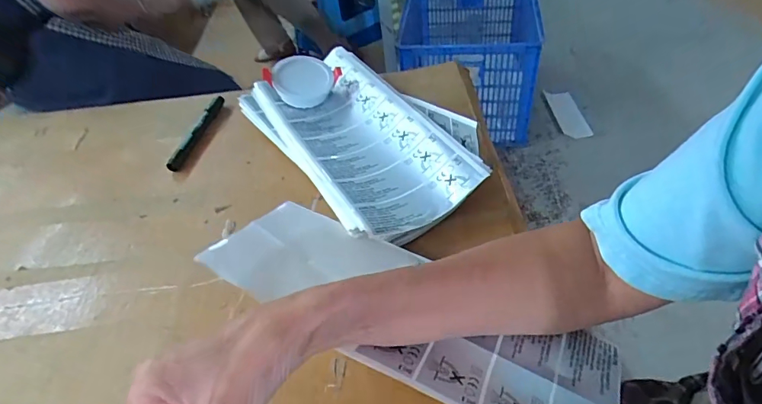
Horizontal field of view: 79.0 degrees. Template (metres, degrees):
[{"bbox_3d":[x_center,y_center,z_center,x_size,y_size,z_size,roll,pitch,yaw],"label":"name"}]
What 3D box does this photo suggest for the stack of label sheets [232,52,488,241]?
[{"bbox_3d":[-0.025,-0.071,0.505,0.155,0.050,0.301,-27,47,-19],"label":"stack of label sheets"}]

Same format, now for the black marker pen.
[{"bbox_3d":[-0.225,-0.088,0.569,0.017,0.014,0.134,7,46,14],"label":"black marker pen"}]

